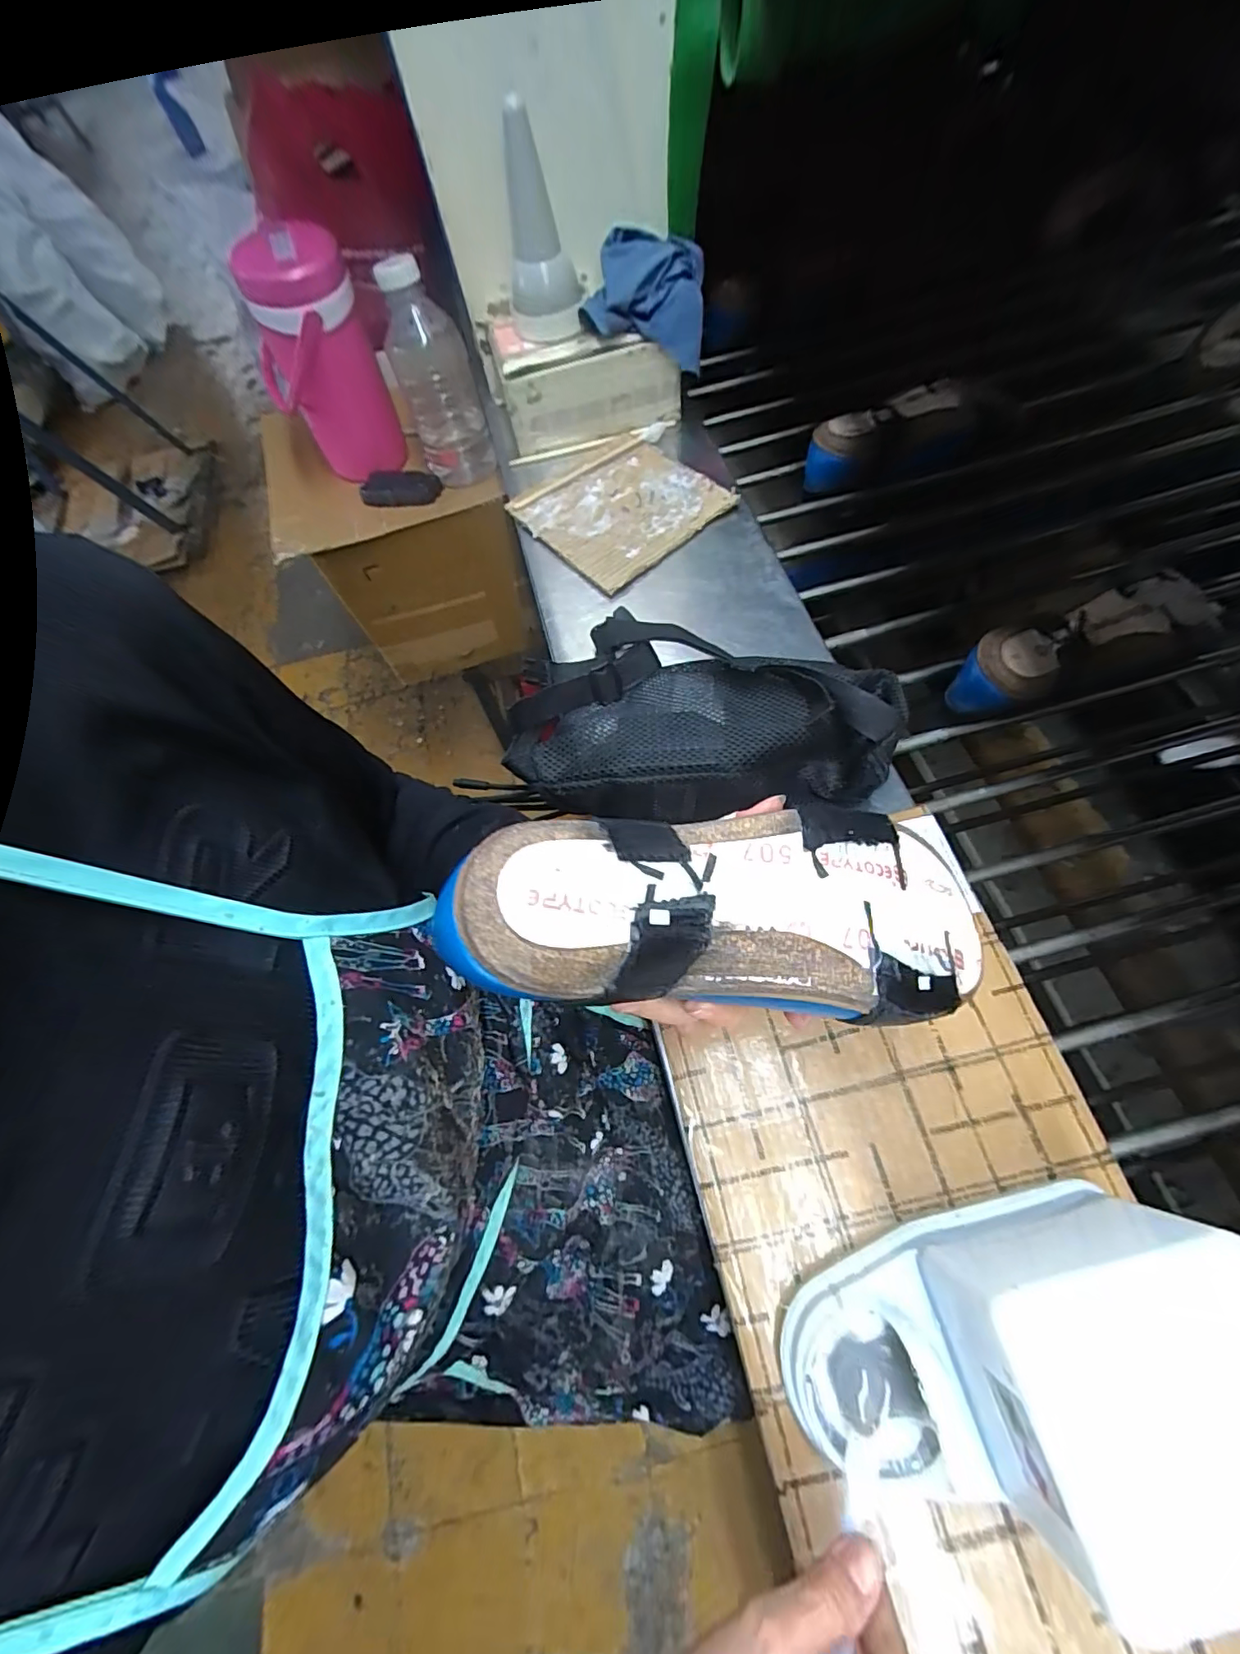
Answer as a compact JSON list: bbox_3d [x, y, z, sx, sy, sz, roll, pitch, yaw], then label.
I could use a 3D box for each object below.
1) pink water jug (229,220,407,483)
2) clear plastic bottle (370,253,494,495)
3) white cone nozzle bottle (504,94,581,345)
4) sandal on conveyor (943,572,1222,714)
[{"bbox_3d":[-0.364,-0.560,0.682,0.137,0.227,0.112,-26,66,-6],"label":"pink water jug"},{"bbox_3d":[-0.227,-0.549,0.684,0.089,0.207,0.077,-17,65,-2],"label":"clear plastic bottle"},{"bbox_3d":[-0.076,-0.548,0.507,0.066,0.138,0.079,-12,65,0],"label":"white cone nozzle bottle"},{"bbox_3d":[0.391,-0.149,0.468,0.213,0.064,0.056,-17,65,-2],"label":"sandal on conveyor"}]

